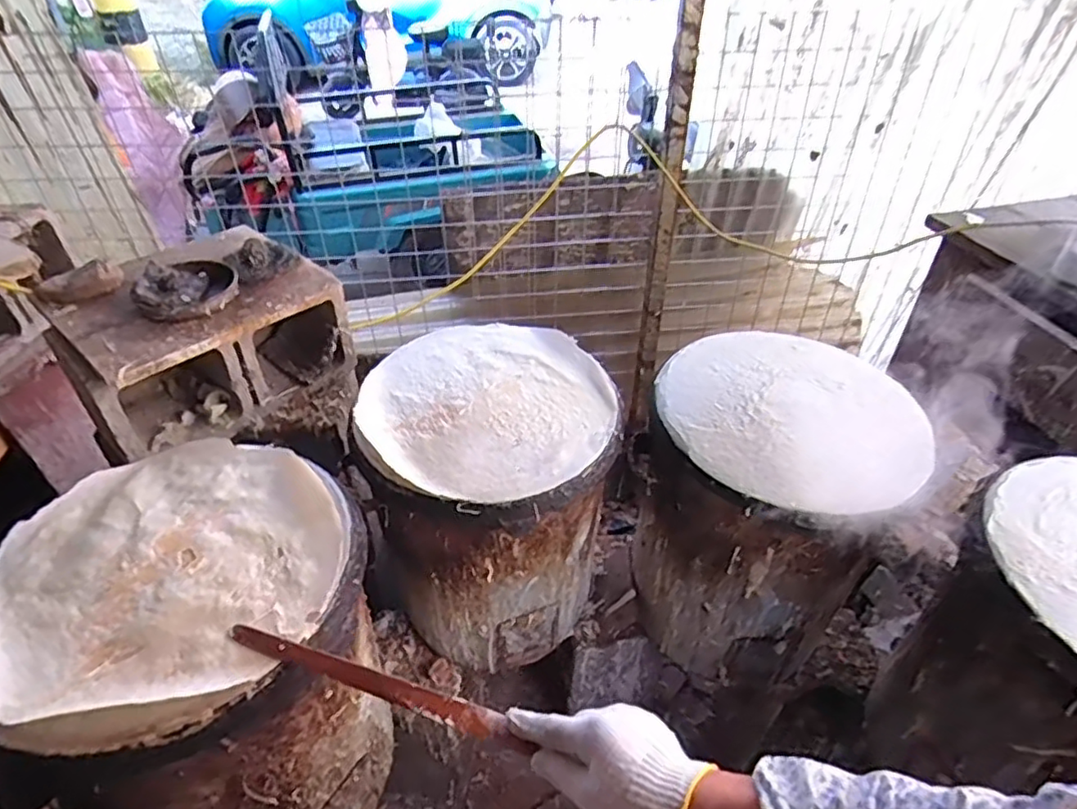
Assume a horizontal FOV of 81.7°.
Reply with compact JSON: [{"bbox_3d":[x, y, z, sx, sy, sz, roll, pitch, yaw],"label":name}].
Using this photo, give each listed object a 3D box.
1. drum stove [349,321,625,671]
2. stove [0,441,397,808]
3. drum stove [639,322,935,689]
[{"bbox_3d":[-0.066,0.168,1.035,0.365,0.463,0.356,1,41,2],"label":"drum stove"},{"bbox_3d":[-0.384,0.319,0.787,0.333,0.441,0.364,-32,50,-31],"label":"stove"},{"bbox_3d":[0.361,0.170,1.027,0.367,0.460,0.364,-29,48,-29],"label":"drum stove"}]

